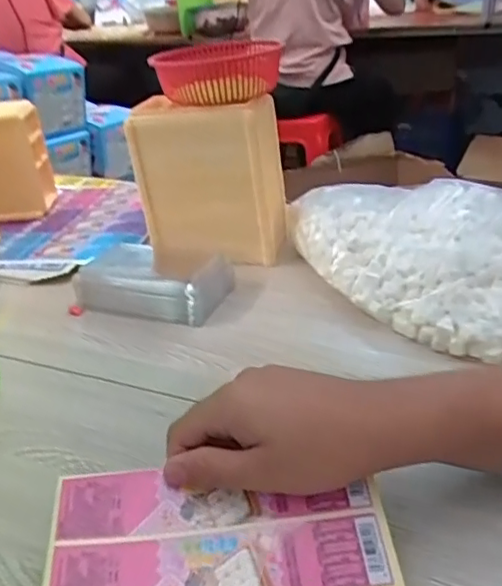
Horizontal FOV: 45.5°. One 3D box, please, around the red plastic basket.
[{"bbox_3d":[-0.031,-0.237,0.642,0.110,0.044,0.118,14,34,30],"label":"red plastic basket"}]

